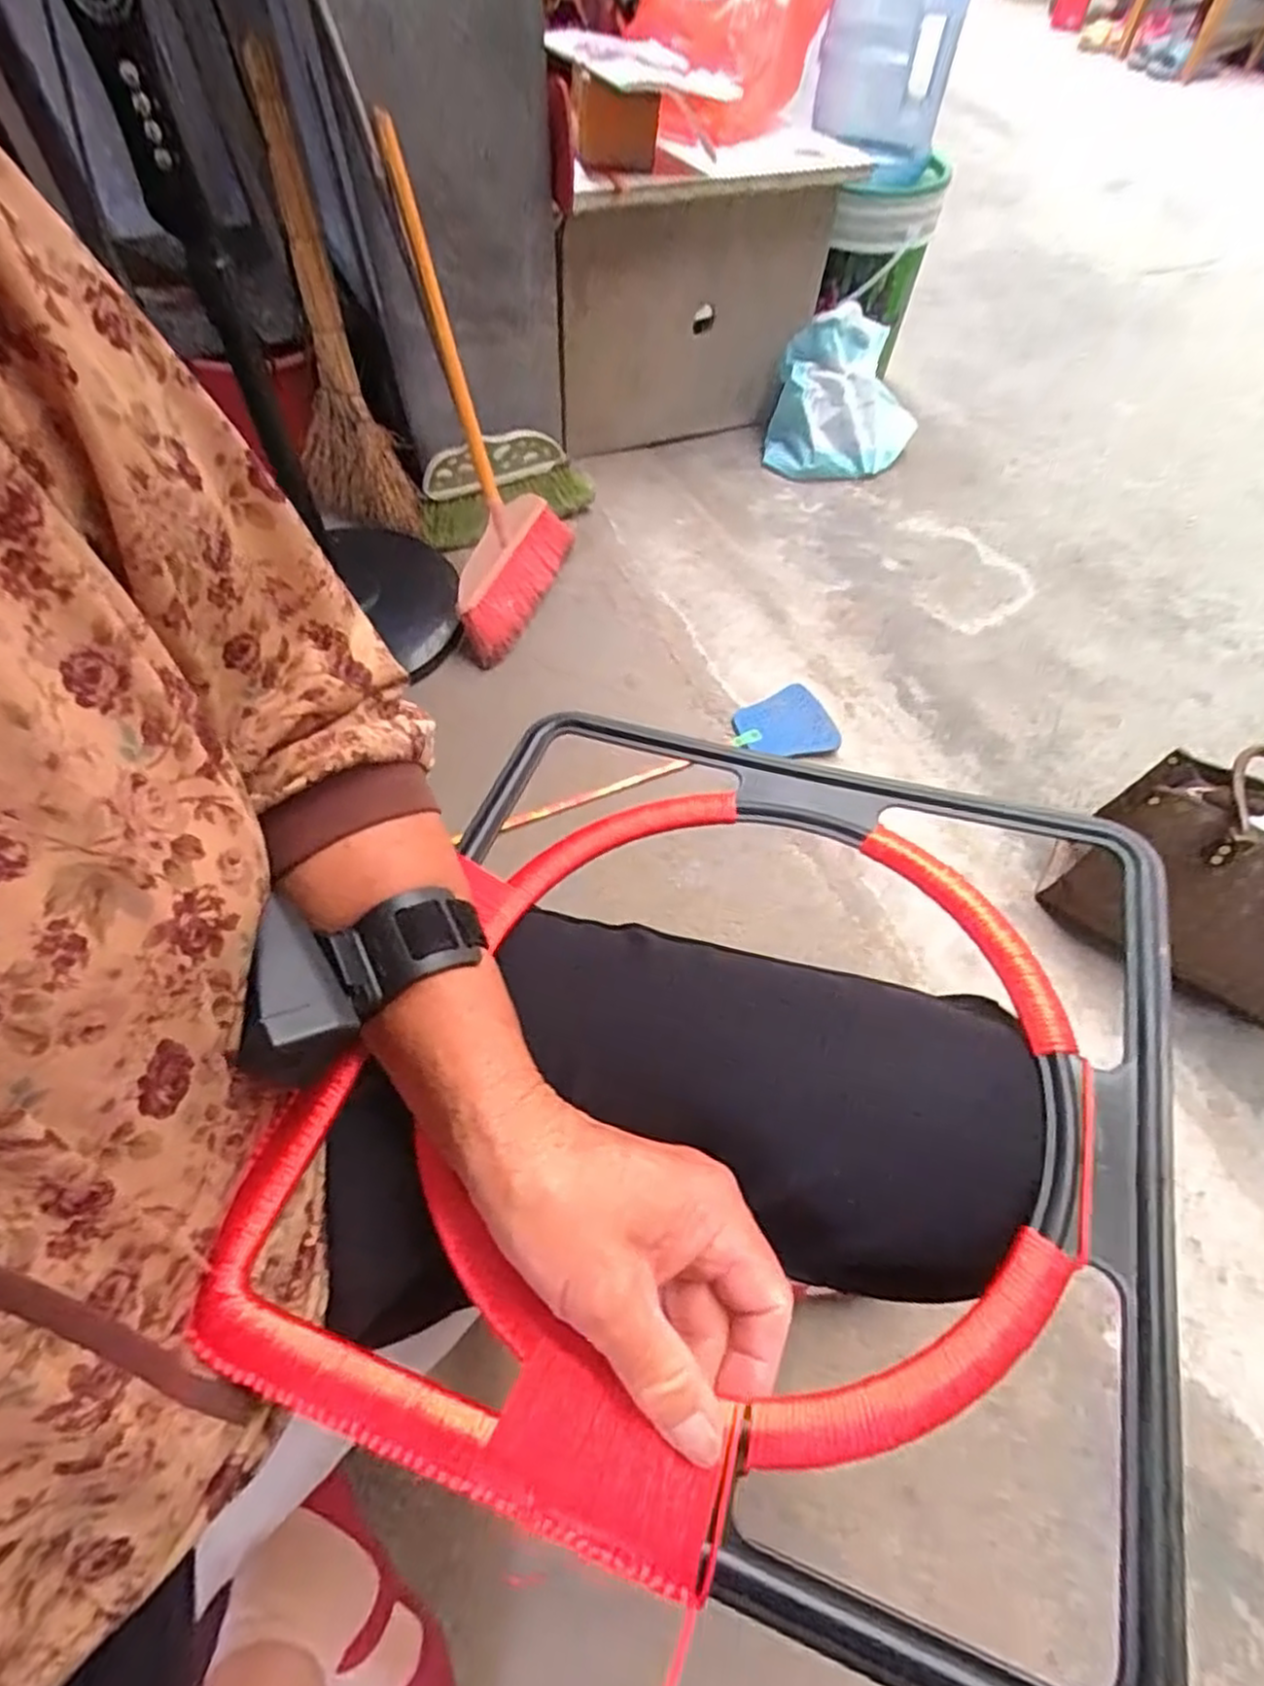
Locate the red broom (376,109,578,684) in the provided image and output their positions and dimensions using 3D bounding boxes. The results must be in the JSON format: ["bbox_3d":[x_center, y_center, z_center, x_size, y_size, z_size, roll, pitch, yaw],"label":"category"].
[{"bbox_3d":[-0.268,-0.592,1.054,0.088,0.588,0.380,1,57,21],"label":"red broom"}]

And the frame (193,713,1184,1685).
[{"bbox_3d":[0.039,0.085,0.307,0.338,0.031,0.332,13,57,11],"label":"frame"}]

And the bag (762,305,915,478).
[{"bbox_3d":[0.490,-1.011,1.638,0.323,0.273,0.205,13,58,5],"label":"bag"}]

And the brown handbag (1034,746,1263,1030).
[{"bbox_3d":[0.698,0.043,0.854,0.301,0.241,0.159,34,61,18],"label":"brown handbag"}]

